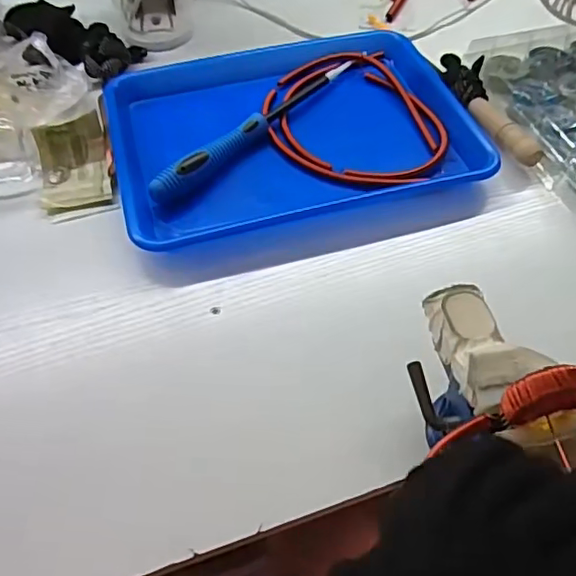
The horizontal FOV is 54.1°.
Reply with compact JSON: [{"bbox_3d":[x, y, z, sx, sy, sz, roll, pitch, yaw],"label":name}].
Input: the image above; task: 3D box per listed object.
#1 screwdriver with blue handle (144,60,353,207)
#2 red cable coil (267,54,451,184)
[{"bbox_3d":[-0.028,-0.162,0.547,0.023,0.027,0.269,31,61,22],"label":"screwdriver with blue handle"},{"bbox_3d":[0.062,-0.177,0.570,0.165,0.013,0.203,-13,55,-7],"label":"red cable coil"}]

